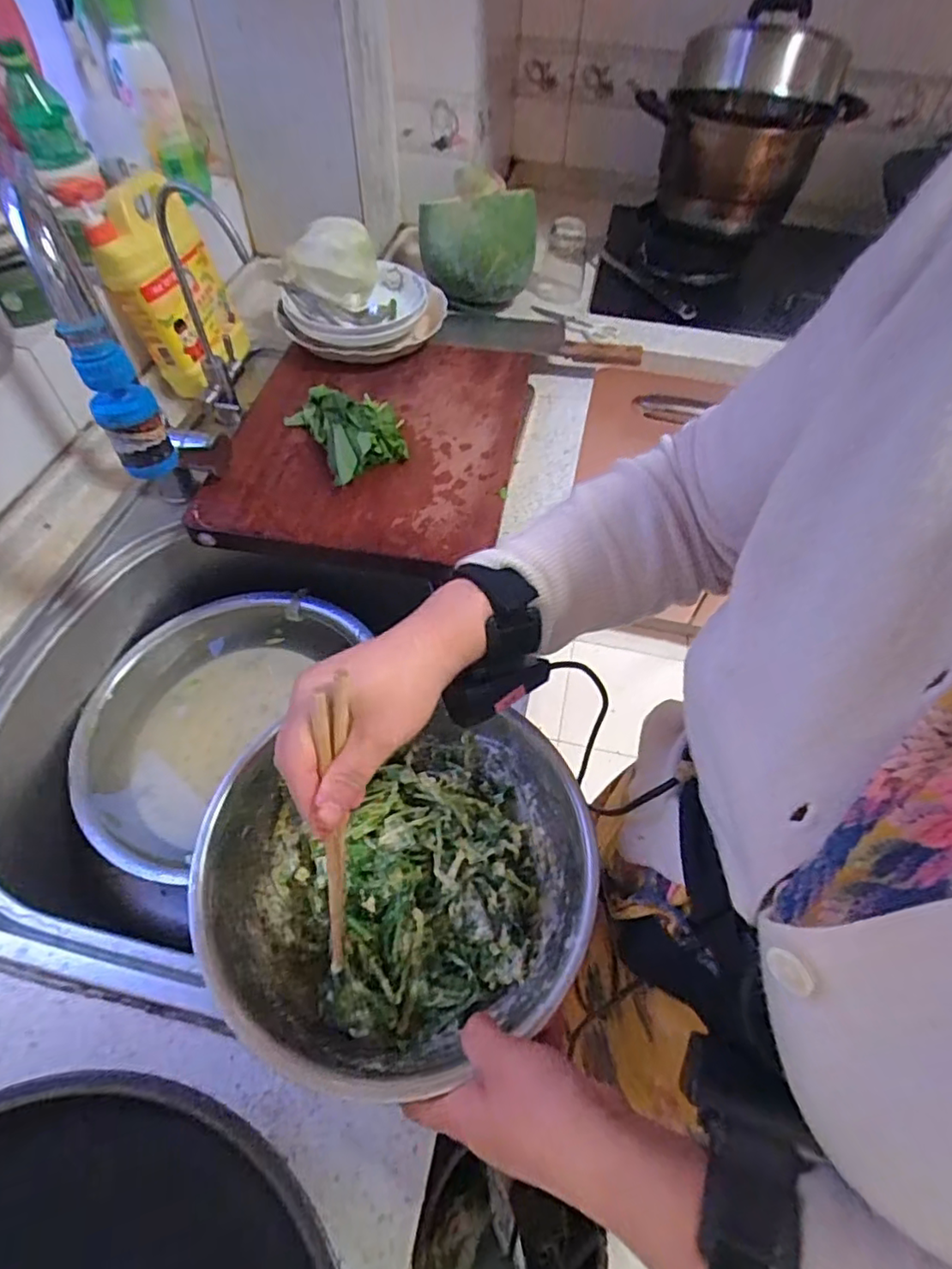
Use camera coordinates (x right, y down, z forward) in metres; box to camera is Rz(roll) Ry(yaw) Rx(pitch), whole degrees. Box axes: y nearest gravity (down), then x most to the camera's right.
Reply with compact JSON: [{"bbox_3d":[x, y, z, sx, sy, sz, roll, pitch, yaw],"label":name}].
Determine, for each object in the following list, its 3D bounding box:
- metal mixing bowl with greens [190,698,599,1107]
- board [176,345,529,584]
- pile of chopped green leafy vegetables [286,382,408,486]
[{"bbox_3d":[-0.049,0.170,0.417,0.239,0.098,0.216,-11,57,-10],"label":"metal mixing bowl with greens"},{"bbox_3d":[-0.123,-0.254,0.757,0.342,0.032,0.414,9,55,4],"label":"board"},{"bbox_3d":[-0.155,-0.245,0.714,0.136,0.050,0.153,-11,56,-10],"label":"pile of chopped green leafy vegetables"}]

